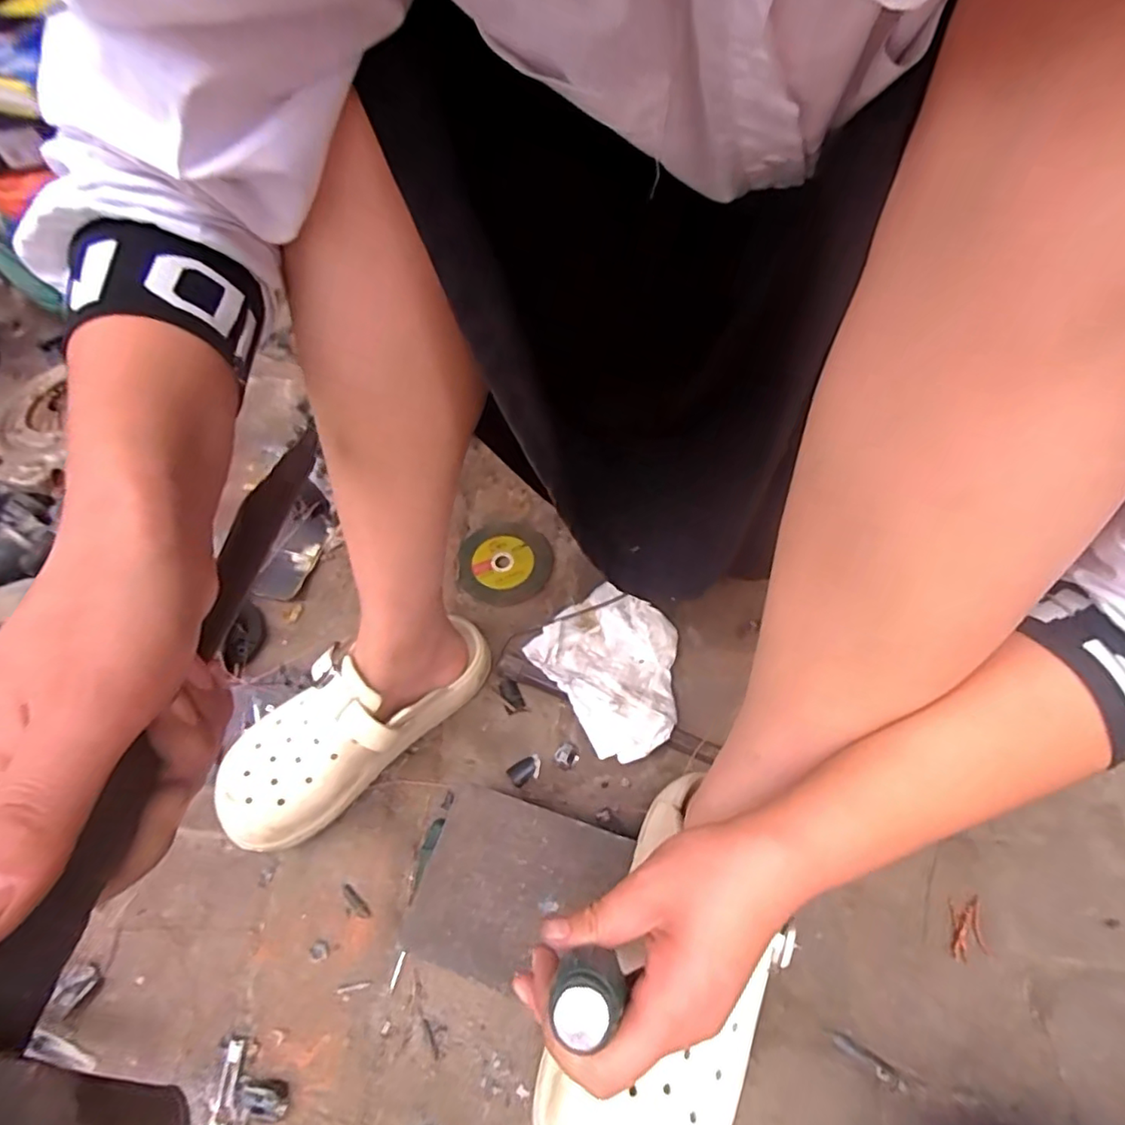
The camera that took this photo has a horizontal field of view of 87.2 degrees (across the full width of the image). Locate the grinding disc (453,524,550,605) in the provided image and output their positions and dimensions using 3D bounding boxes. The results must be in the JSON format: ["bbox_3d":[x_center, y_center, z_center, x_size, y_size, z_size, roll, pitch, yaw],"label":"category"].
[{"bbox_3d":[-0.063,-0.001,0.640,0.098,0.011,0.099,2,62,-5],"label":"grinding disc"}]

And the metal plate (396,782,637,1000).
[{"bbox_3d":[-0.033,0.236,0.426,0.136,0.008,0.117,15,60,11],"label":"metal plate"}]

